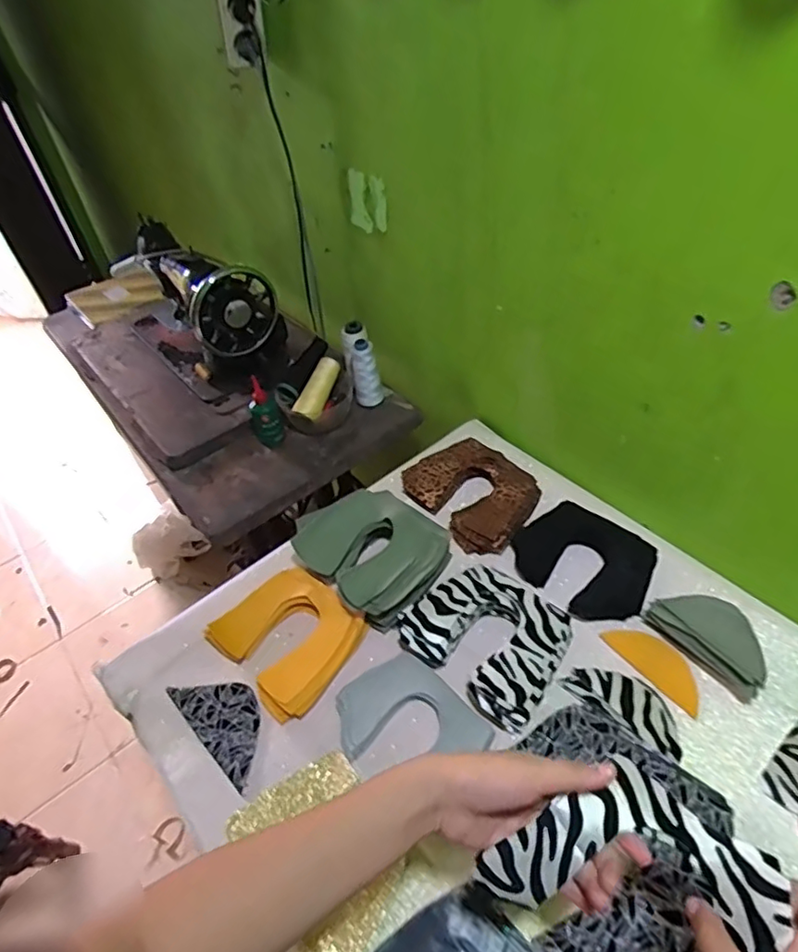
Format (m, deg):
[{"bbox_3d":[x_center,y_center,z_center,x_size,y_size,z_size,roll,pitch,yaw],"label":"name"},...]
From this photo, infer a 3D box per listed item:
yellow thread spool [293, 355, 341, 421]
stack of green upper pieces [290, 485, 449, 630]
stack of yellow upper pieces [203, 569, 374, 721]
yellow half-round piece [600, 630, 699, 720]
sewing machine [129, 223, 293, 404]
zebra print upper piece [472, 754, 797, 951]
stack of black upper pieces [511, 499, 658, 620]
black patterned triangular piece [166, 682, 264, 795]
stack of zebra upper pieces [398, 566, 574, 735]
[{"bbox_3d":[-0.128,-0.140,0.942,0.035,0.036,0.111,18,72,23],"label":"yellow thread spool"},{"bbox_3d":[-0.032,0.090,0.719,0.147,0.052,0.174,-37,52,-26],"label":"stack of green upper pieces"},{"bbox_3d":[-0.123,0.182,0.674,0.135,0.026,0.151,-37,52,-26],"label":"stack of yellow upper pieces"},{"bbox_3d":[0.274,0.196,0.621,0.049,0.005,0.110,-28,49,-20],"label":"yellow half-round piece"},{"bbox_3d":[-0.372,-0.317,1.058,0.172,0.207,0.394,-33,50,-23],"label":"sewing machine"},{"bbox_3d":[0.152,0.254,0.355,0.168,0.054,0.114,29,55,31],"label":"zebra print upper piece"},{"bbox_3d":[0.220,0.098,0.704,0.158,0.022,0.119,31,56,32],"label":"stack of black upper pieces"},{"bbox_3d":[-0.183,0.260,0.631,0.066,0.005,0.135,-36,55,-28],"label":"black patterned triangular piece"},{"bbox_3d":[0.096,0.173,0.643,0.161,0.034,0.135,29,55,31],"label":"stack of zebra upper pieces"}]

